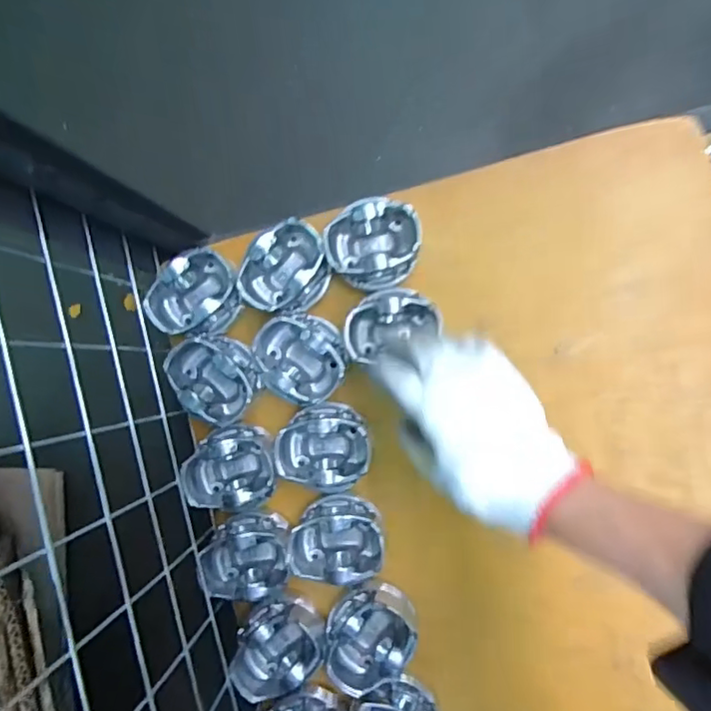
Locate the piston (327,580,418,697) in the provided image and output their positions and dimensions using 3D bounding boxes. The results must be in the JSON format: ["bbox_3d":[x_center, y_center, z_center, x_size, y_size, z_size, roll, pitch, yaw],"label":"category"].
[{"bbox_3d":[0.012,0.249,0.522,0.075,0.067,0.079,23,92,5],"label":"piston"}]

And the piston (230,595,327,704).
[{"bbox_3d":[-0.067,0.260,0.521,0.076,0.056,0.077,28,92,4],"label":"piston"}]

